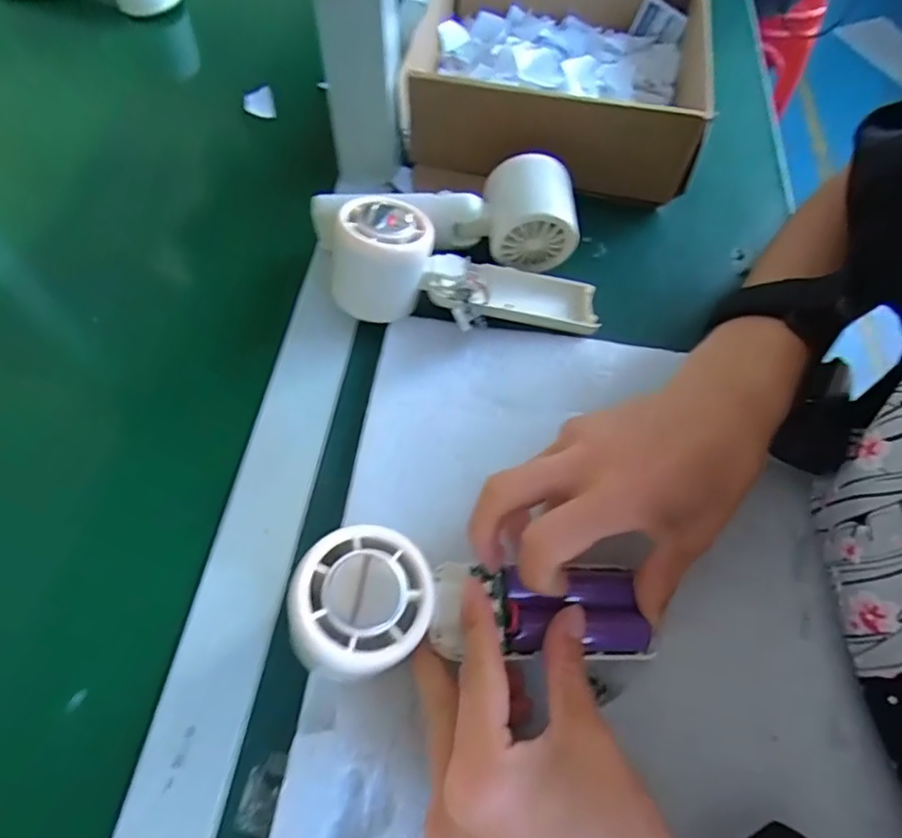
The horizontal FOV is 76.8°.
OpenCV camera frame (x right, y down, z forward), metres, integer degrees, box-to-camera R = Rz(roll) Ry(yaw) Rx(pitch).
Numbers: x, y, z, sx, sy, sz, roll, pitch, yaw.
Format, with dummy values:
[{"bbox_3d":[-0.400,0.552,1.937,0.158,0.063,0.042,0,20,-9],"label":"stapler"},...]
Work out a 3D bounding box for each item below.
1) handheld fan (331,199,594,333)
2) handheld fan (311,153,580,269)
[{"bbox_3d":[0.012,-0.085,0.352,0.167,0.053,0.072,8,59,-15],"label":"handheld fan"},{"bbox_3d":[-0.003,-0.134,0.370,0.165,0.050,0.049,2,62,-2],"label":"handheld fan"}]

